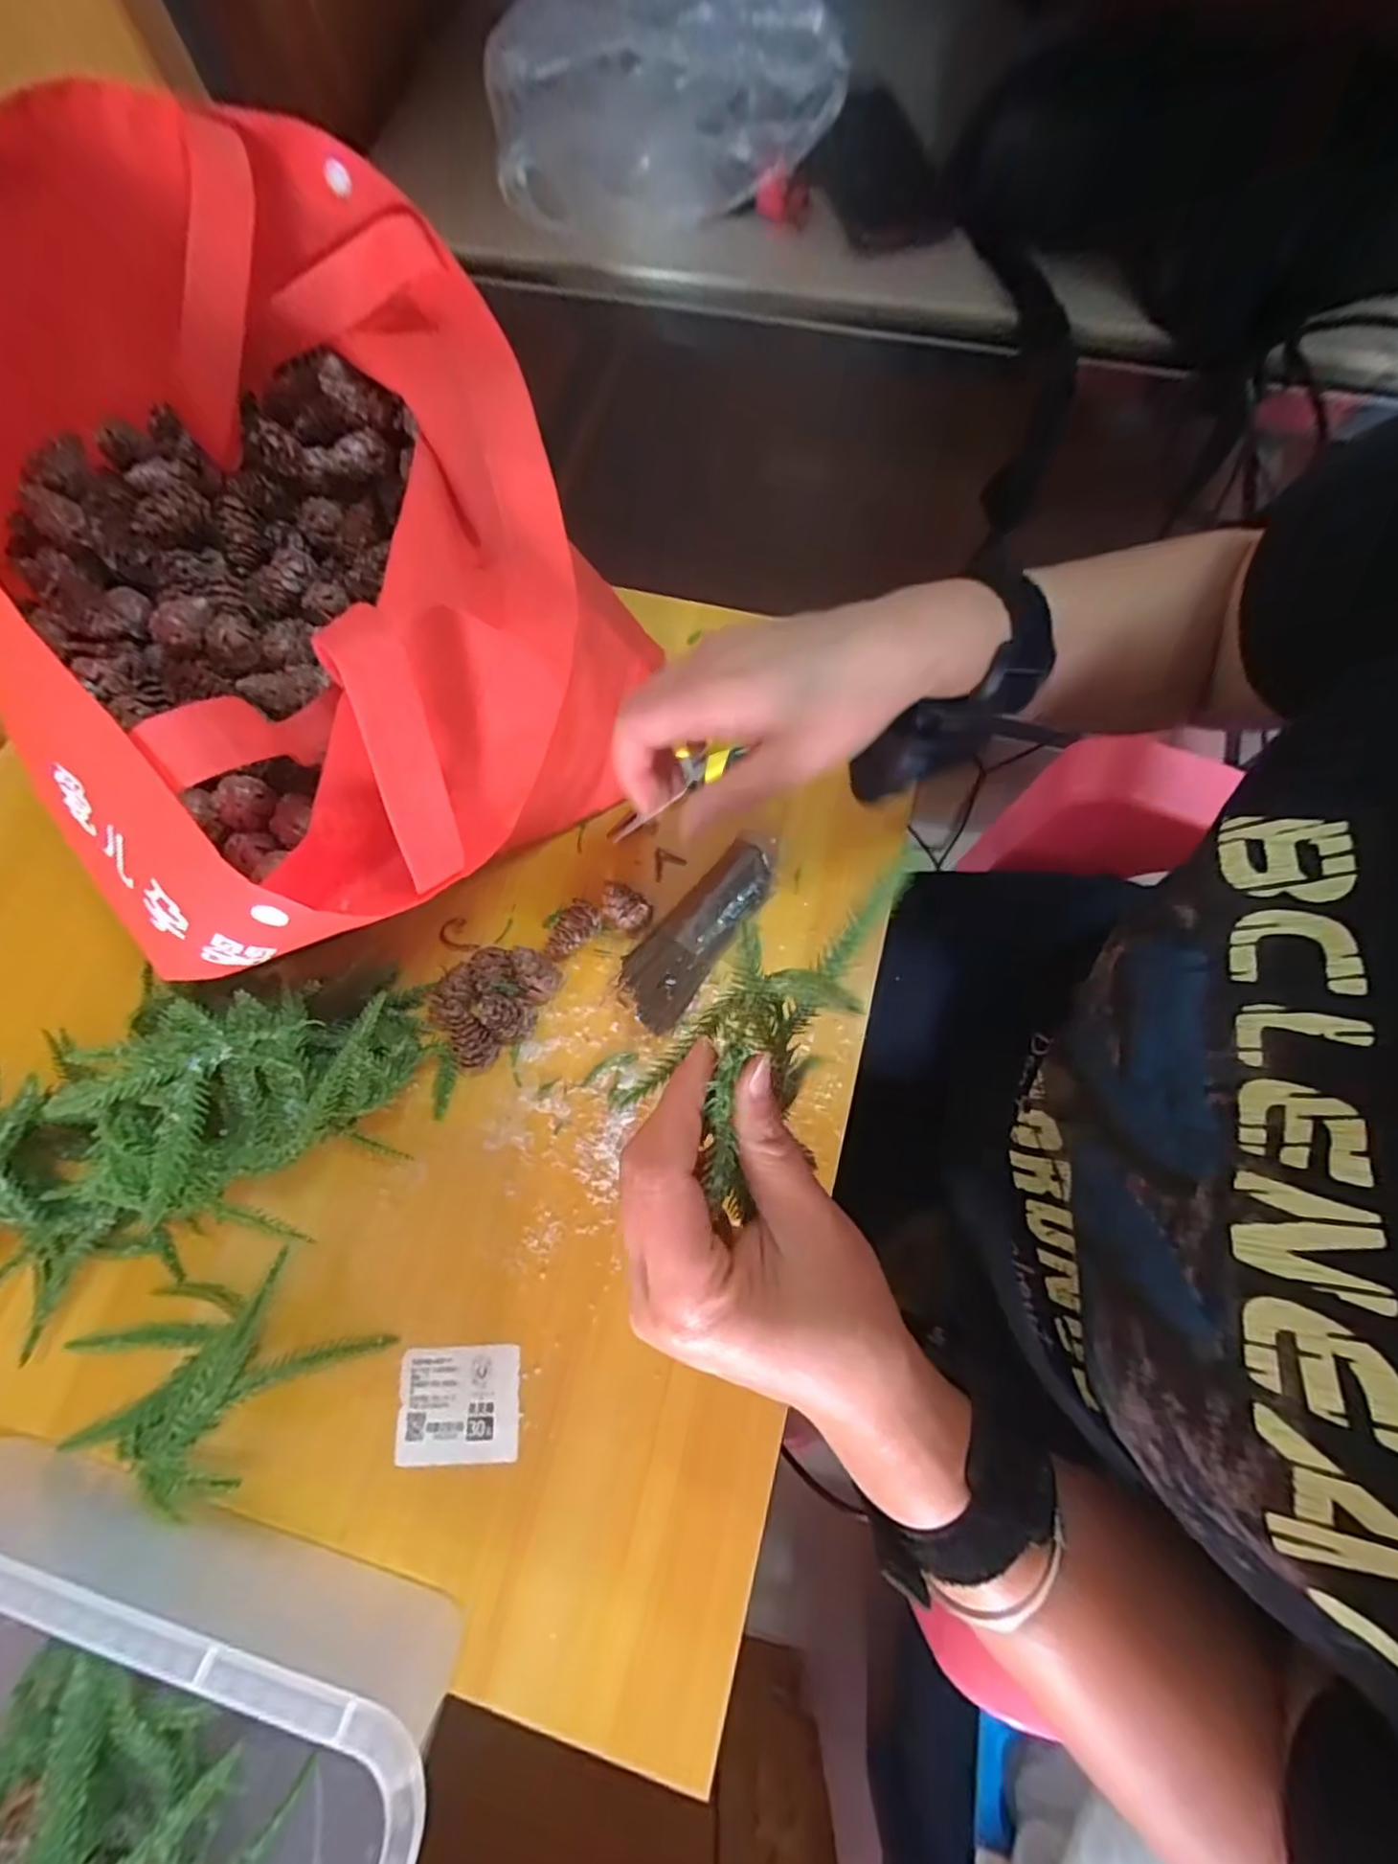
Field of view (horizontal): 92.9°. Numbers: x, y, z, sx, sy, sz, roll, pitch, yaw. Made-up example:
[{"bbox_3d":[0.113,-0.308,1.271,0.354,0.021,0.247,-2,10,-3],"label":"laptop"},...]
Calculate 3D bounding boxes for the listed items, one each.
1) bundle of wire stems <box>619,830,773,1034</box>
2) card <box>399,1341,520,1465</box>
[{"bbox_3d":[0.002,-0.002,0.376,0.040,0.031,0.122,34,76,12],"label":"bundle of wire stems"},{"bbox_3d":[-0.115,0.227,0.320,0.058,0.004,0.048,-3,72,1],"label":"card"}]

